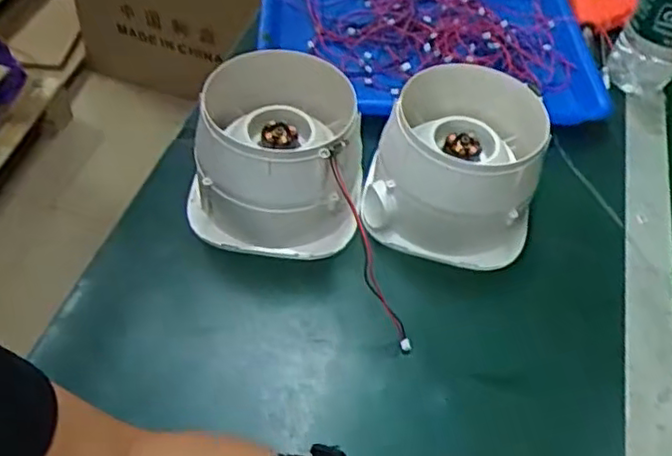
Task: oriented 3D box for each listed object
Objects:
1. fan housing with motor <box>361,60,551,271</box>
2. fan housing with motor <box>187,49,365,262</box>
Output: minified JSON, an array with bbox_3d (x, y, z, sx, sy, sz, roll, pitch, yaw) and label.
[{"bbox_3d":[0.094,-0.049,0.531,0.127,0.099,0.121,14,51,5],"label":"fan housing with motor"},{"bbox_3d":[-0.048,-0.058,0.523,0.130,0.104,0.124,7,50,-1],"label":"fan housing with motor"}]

